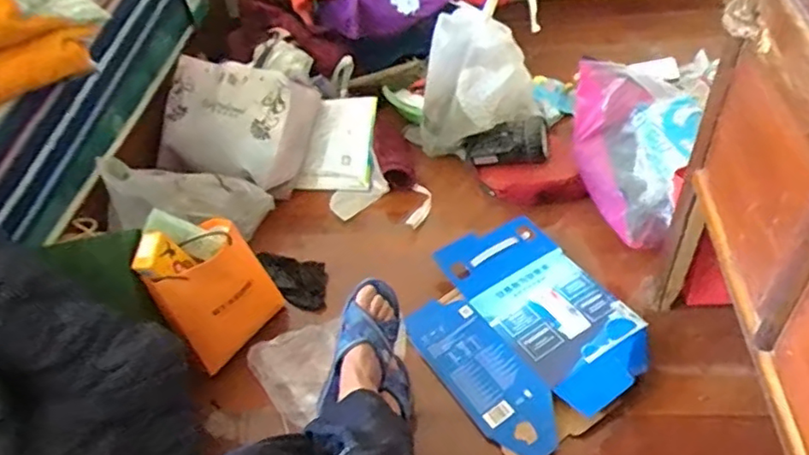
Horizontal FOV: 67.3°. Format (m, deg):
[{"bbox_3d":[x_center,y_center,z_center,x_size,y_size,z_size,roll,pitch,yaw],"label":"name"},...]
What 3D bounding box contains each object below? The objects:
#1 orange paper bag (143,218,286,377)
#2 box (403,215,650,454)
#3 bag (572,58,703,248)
[{"bbox_3d":[-0.336,0.119,1.089,0.105,0.216,0.179,29,55,32],"label":"orange paper bag"},{"bbox_3d":[0.208,0.176,1.101,0.344,0.023,0.412,-33,54,-14],"label":"box"},{"bbox_3d":[0.456,-0.161,1.223,0.236,0.203,0.377,8,46,16],"label":"bag"}]

